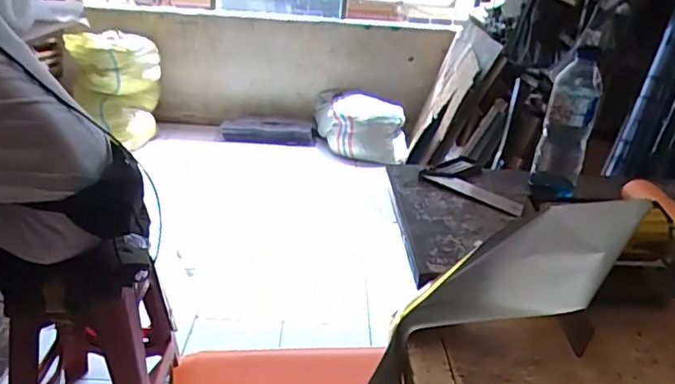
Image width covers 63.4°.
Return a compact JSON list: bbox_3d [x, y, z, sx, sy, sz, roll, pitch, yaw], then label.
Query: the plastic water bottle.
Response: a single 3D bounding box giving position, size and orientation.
[{"bbox_3d":[0.340,-0.097,0.810,0.066,0.211,0.051,14,26,21],"label":"plastic water bottle"}]

